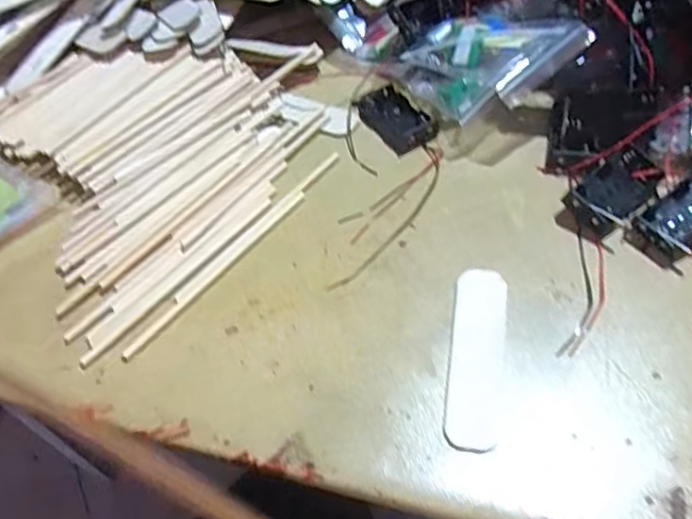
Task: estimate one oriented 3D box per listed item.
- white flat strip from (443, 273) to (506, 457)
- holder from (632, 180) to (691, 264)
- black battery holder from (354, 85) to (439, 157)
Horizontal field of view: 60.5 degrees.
[{"bbox_3d":[0.069,0.048,0.312,0.026,0.004,0.104,7,54,11],"label":"white flat strip"},{"bbox_3d":[0.199,-0.029,0.340,0.060,0.012,0.032,-41,57,1],"label":"holder"},{"bbox_3d":[0.036,-0.103,0.429,0.034,0.013,0.062,-27,55,-15],"label":"black battery holder"}]

